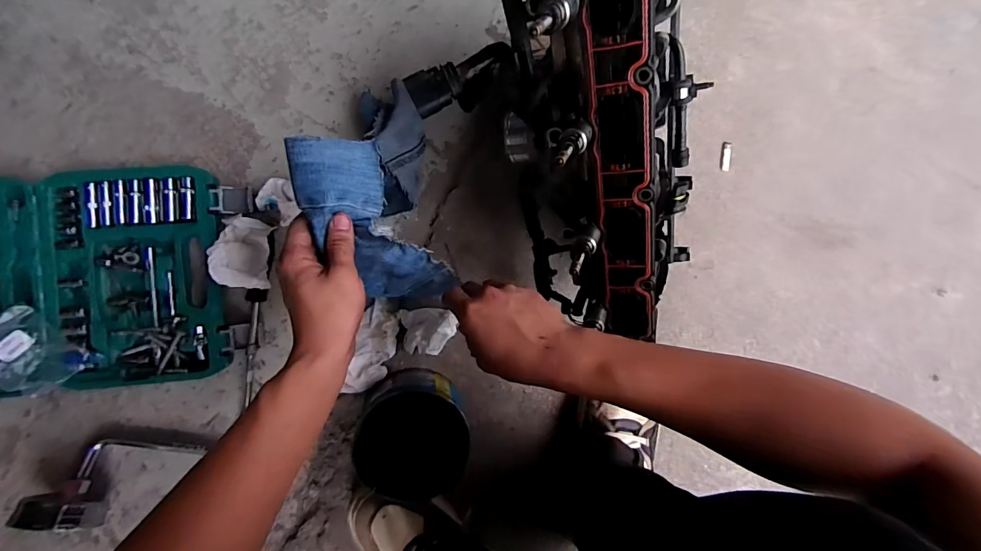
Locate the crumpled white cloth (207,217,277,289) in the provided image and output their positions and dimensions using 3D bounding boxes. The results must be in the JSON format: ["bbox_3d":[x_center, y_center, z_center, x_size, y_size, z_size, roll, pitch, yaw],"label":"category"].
[{"bbox_3d":[-0.285,-0.026,0.475,0.061,0.063,0.080,2,93,-11],"label":"crumpled white cloth"}]

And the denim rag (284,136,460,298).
[{"bbox_3d":[-0.108,-0.041,0.392,0.081,0.041,0.193,-35,129,-5],"label":"denim rag"}]

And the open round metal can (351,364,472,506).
[{"bbox_3d":[-0.090,0.183,0.492,0.117,0.090,0.126,0,91,-6],"label":"open round metal can"}]

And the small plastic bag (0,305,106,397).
[{"bbox_3d":[-0.498,0.087,0.451,0.095,0.056,0.067,42,87,-5],"label":"small plastic bag"}]

